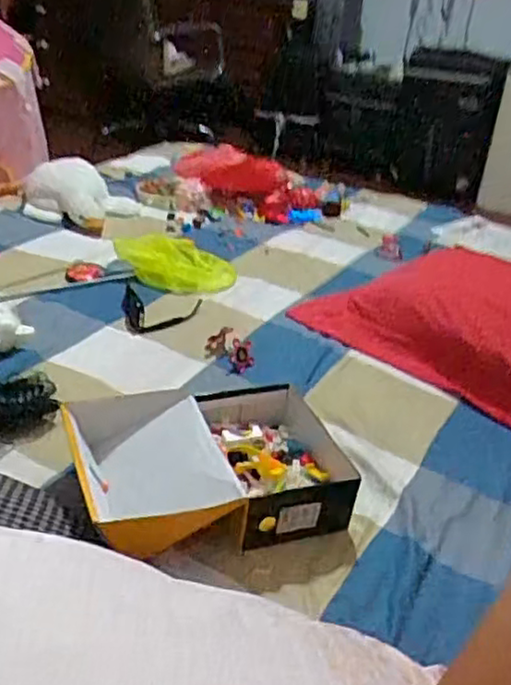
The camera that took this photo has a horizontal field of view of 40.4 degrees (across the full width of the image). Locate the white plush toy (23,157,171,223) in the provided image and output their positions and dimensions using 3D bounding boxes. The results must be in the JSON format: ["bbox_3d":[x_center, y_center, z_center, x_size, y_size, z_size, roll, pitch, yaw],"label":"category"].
[{"bbox_3d":[-0.354,-0.334,1.521,0.297,0.068,0.236,-3,32,-14],"label":"white plush toy"}]

